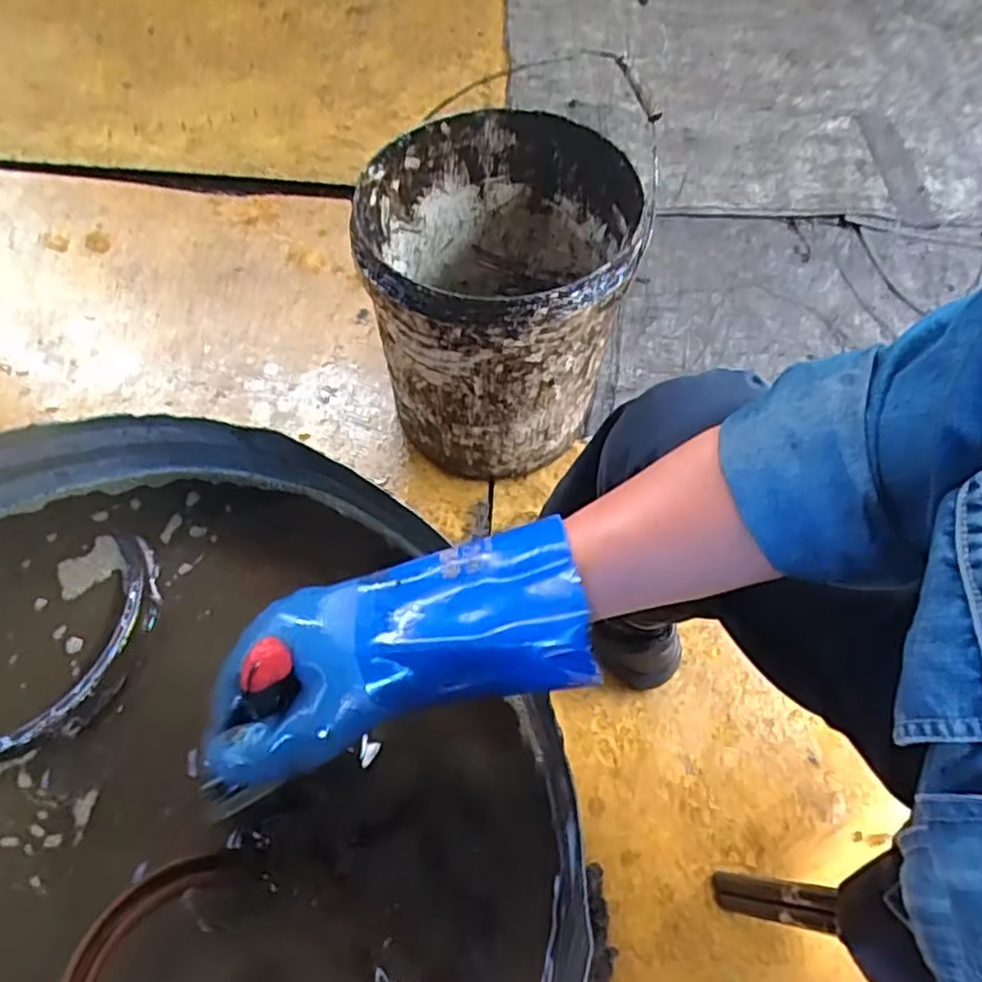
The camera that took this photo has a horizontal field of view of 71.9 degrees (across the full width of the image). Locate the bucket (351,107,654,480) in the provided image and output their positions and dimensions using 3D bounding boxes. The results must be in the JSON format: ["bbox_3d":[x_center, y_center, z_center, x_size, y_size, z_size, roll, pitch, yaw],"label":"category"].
[{"bbox_3d":[0.013,-0.204,0.770,0.264,0.288,0.266,1,64,-2],"label":"bucket"}]

